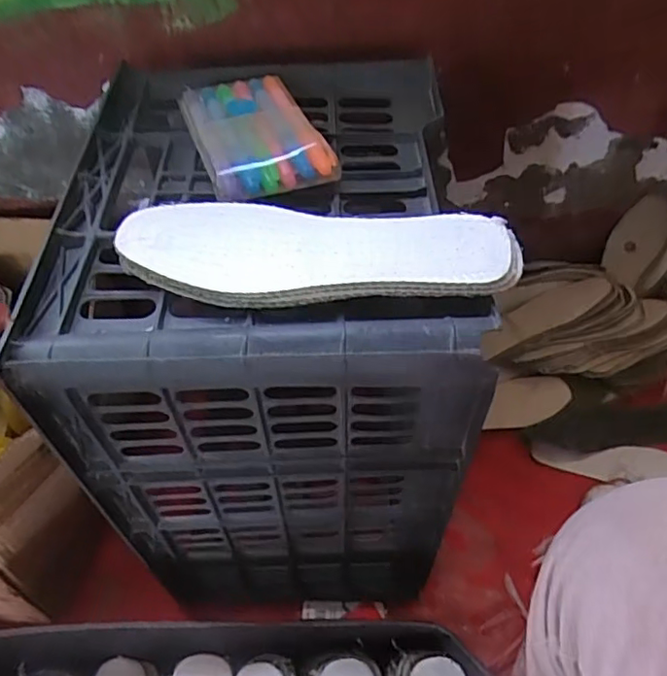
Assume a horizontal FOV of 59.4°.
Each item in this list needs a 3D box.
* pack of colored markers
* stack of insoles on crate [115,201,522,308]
[{"bbox_3d":[-0.061,-0.158,0.440,0.084,0.016,0.145,-15,51,-14],"label":"pack of colored markers"},{"bbox_3d":[-0.012,-0.052,0.351,0.230,0.021,0.071,2,49,1],"label":"stack of insoles on crate"}]

